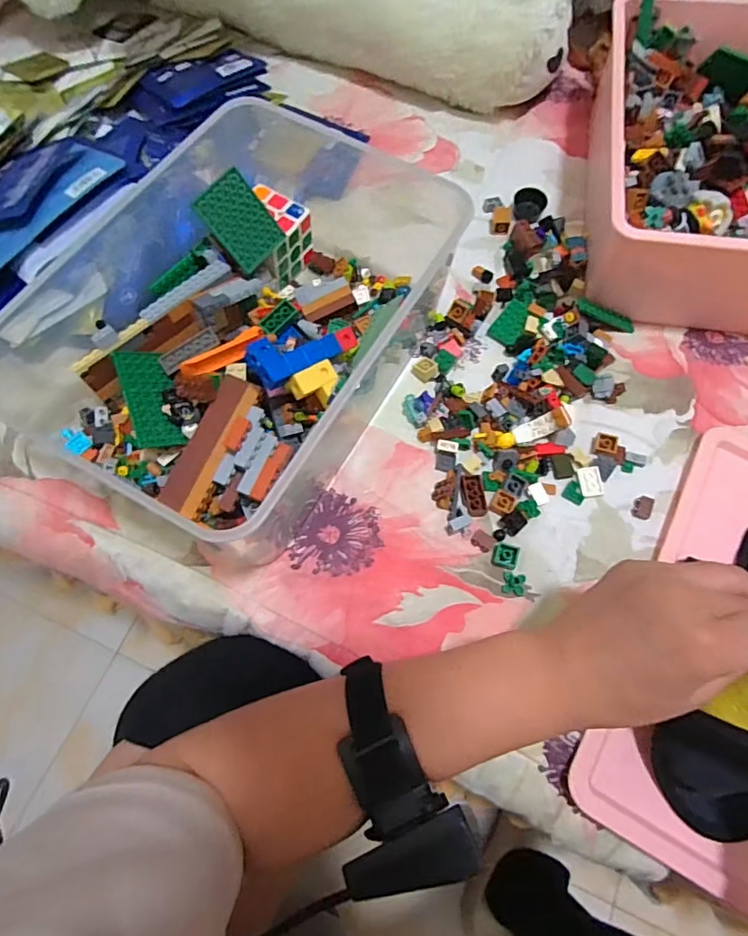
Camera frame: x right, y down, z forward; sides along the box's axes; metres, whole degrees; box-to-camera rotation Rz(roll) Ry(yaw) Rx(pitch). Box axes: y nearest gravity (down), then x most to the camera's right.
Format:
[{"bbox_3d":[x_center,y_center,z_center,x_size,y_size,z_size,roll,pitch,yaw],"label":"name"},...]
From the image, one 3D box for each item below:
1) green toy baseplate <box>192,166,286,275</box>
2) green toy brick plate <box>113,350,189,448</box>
[{"bbox_3d":[-0.106,-0.197,0.405,0.048,0.064,0.004,-50,33,-11],"label":"green toy baseplate"},{"bbox_3d":[-0.168,-0.054,0.382,0.039,0.008,0.077,-11,78,-43],"label":"green toy brick plate"}]

